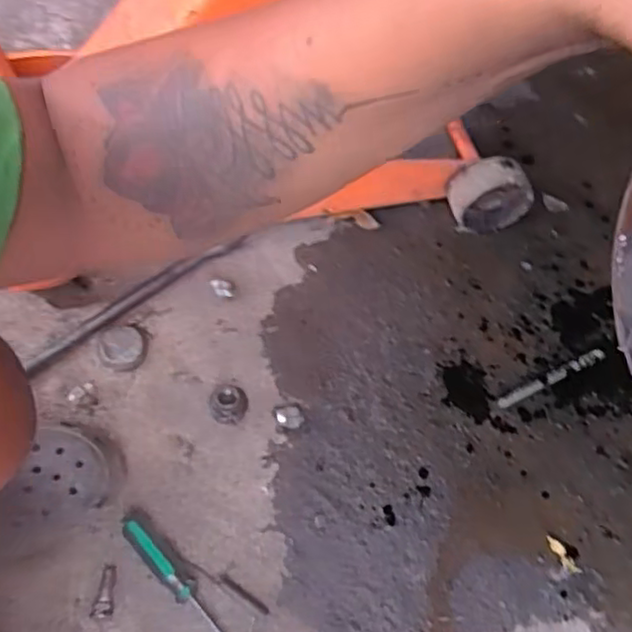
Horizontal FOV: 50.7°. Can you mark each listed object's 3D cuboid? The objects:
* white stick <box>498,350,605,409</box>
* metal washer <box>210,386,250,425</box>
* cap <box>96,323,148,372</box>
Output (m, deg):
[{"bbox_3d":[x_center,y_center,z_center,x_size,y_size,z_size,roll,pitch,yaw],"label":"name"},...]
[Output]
[{"bbox_3d":[0.261,0.068,0.739,0.141,0.005,0.014,-22,64,-16],"label":"white stick"},{"bbox_3d":[-0.091,0.091,0.693,0.039,0.013,0.042,-2,60,-5],"label":"metal washer"},{"bbox_3d":[-0.207,0.034,0.713,0.048,0.011,0.051,2,60,-3],"label":"cap"}]

